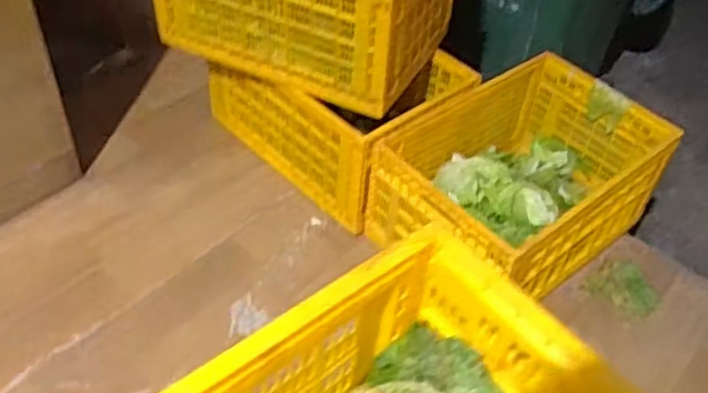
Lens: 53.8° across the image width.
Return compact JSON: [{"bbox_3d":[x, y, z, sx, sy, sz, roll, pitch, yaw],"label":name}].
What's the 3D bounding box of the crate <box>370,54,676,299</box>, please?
[{"bbox_3d":[0.330,-0.050,1.442,0.506,0.253,0.397,-29,54,-29],"label":"crate"}]

